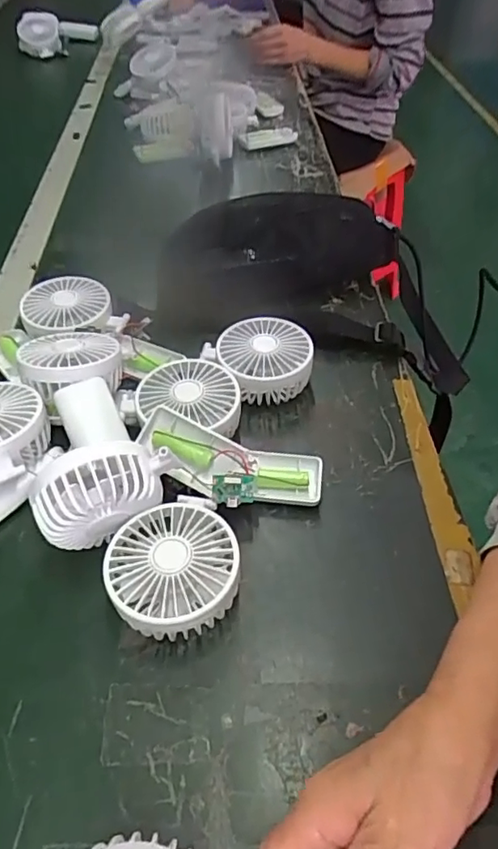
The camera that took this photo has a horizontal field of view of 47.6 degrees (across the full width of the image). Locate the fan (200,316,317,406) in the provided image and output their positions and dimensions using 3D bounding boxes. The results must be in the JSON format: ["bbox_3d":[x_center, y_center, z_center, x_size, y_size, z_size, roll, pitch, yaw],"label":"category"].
[{"bbox_3d":[0.013,-0.059,0.527,0.082,0.050,0.086,1,47,-1],"label":"fan"}]

